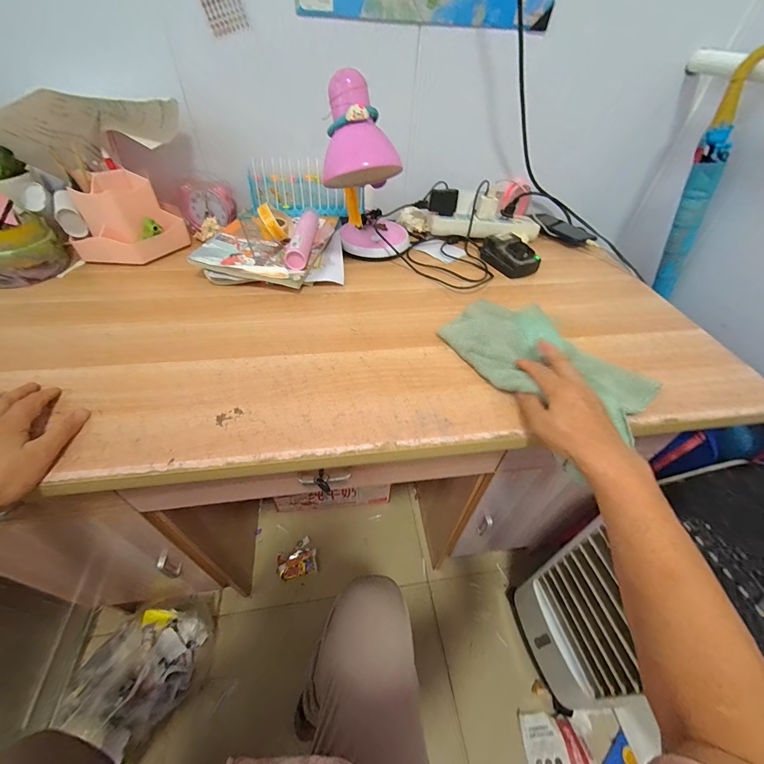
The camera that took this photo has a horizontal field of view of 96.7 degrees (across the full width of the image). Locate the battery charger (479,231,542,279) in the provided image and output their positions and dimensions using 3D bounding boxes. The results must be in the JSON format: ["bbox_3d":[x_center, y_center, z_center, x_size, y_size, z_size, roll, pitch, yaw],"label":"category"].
[{"bbox_3d":[0.240,-0.239,0.638,0.068,0.040,0.106,-16,49,-17],"label":"battery charger"}]

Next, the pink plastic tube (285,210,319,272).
[{"bbox_3d":[-0.138,-0.260,0.601,0.032,0.031,0.176,1,47,-1],"label":"pink plastic tube"}]

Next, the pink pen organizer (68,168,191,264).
[{"bbox_3d":[-0.444,-0.279,0.588,0.174,0.122,0.084,-27,53,-25],"label":"pink pen organizer"}]

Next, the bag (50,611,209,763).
[{"bbox_3d":[-0.496,0.599,0.704,0.179,0.150,0.244,22,50,18],"label":"bag"}]

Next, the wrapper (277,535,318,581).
[{"bbox_3d":[-0.231,0.480,0.921,0.099,0.022,0.081,-13,48,-14],"label":"wrapper"}]

